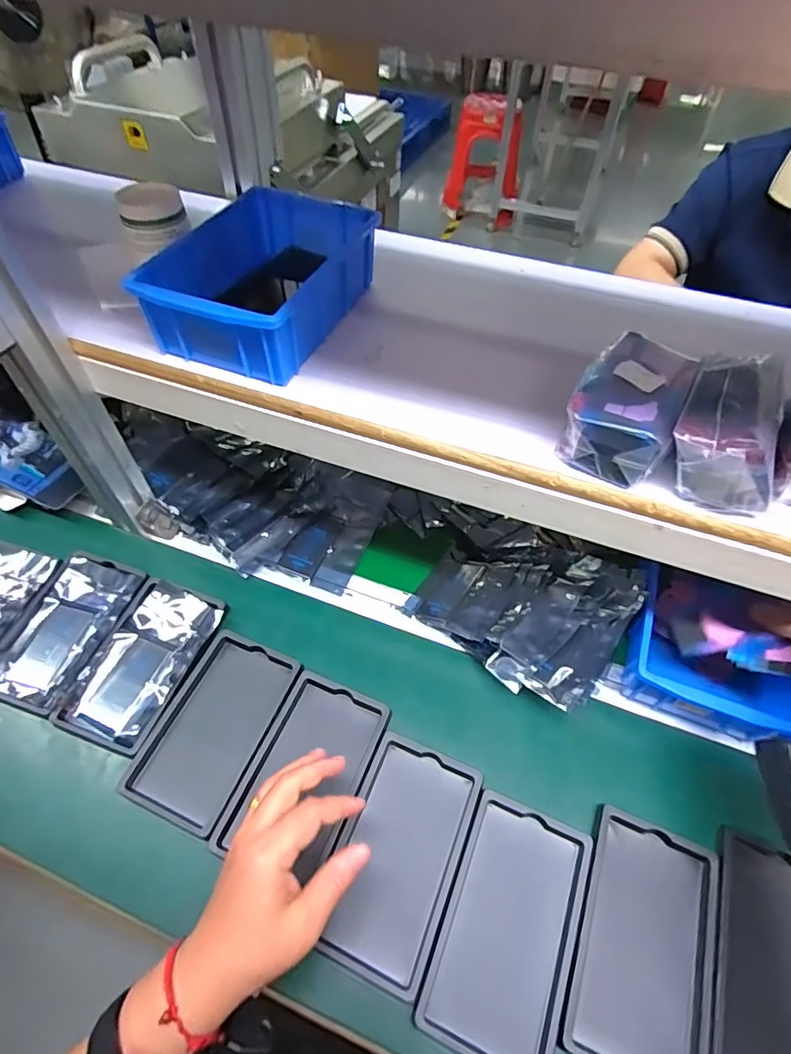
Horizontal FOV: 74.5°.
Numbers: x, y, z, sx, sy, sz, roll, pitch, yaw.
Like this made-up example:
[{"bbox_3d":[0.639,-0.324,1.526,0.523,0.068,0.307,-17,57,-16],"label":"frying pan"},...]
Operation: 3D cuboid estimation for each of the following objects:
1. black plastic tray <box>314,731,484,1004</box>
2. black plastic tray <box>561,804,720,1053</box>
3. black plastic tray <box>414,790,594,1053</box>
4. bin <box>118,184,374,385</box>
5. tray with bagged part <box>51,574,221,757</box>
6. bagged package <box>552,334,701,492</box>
[{"bbox_3d":[0.003,0.261,0.418,0.091,0.022,0.159,21,56,12],"label":"black plastic tray"},{"bbox_3d":[0.185,0.306,0.385,0.093,0.010,0.158,22,56,12],"label":"black plastic tray"},{"bbox_3d":[0.086,0.299,0.391,0.091,0.013,0.160,21,56,12],"label":"black plastic tray"},{"bbox_3d":[-0.110,-0.210,0.443,0.132,0.064,0.199,19,54,13],"label":"bin"},{"bbox_3d":[-0.243,0.128,0.506,0.094,0.015,0.157,19,56,10],"label":"tray with bagged part"},{"bbox_3d":[0.161,-0.087,0.366,0.065,0.047,0.106,23,55,15],"label":"bagged package"}]

